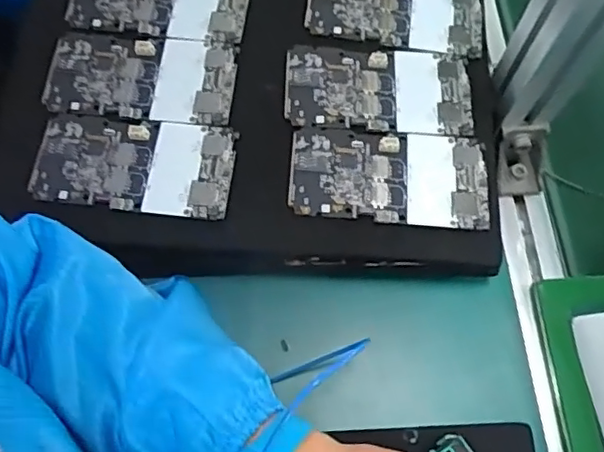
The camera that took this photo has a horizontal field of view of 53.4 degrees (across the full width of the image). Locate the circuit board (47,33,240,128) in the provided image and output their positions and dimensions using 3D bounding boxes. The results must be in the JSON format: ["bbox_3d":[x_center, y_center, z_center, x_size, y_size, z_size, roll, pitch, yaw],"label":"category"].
[{"bbox_3d":[-0.113,-0.103,0.422,0.130,0.009,0.067,4,69,1],"label":"circuit board"}]

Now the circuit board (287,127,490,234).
[{"bbox_3d":[0.058,-0.033,0.399,0.129,0.006,0.067,1,69,0],"label":"circuit board"}]

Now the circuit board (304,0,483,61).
[{"bbox_3d":[0.070,-0.163,0.447,0.130,0.009,0.066,7,69,2],"label":"circuit board"}]

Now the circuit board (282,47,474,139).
[{"bbox_3d":[0.054,-0.097,0.422,0.127,0.005,0.067,2,69,0],"label":"circuit board"}]

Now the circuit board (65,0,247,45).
[{"bbox_3d":[-0.106,-0.168,0.443,0.126,0.010,0.066,8,69,2],"label":"circuit board"}]

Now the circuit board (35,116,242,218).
[{"bbox_3d":[-0.111,-0.040,0.398,0.130,0.009,0.064,6,69,2],"label":"circuit board"}]

